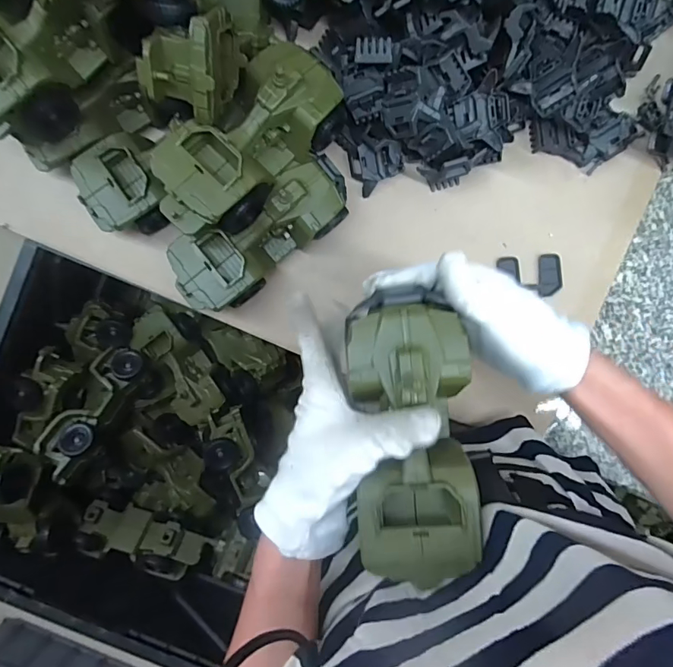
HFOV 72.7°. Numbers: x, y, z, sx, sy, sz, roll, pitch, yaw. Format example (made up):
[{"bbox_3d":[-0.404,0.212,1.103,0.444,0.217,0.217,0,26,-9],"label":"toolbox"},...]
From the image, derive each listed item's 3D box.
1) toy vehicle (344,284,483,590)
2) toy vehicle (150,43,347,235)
[{"bbox_3d":[0.051,0.068,0.305,0.082,0.064,0.180,-5,88,1],"label":"toy vehicle"},{"bbox_3d":[-0.080,-0.168,0.405,0.084,0.064,0.188,44,92,-1],"label":"toy vehicle"}]

